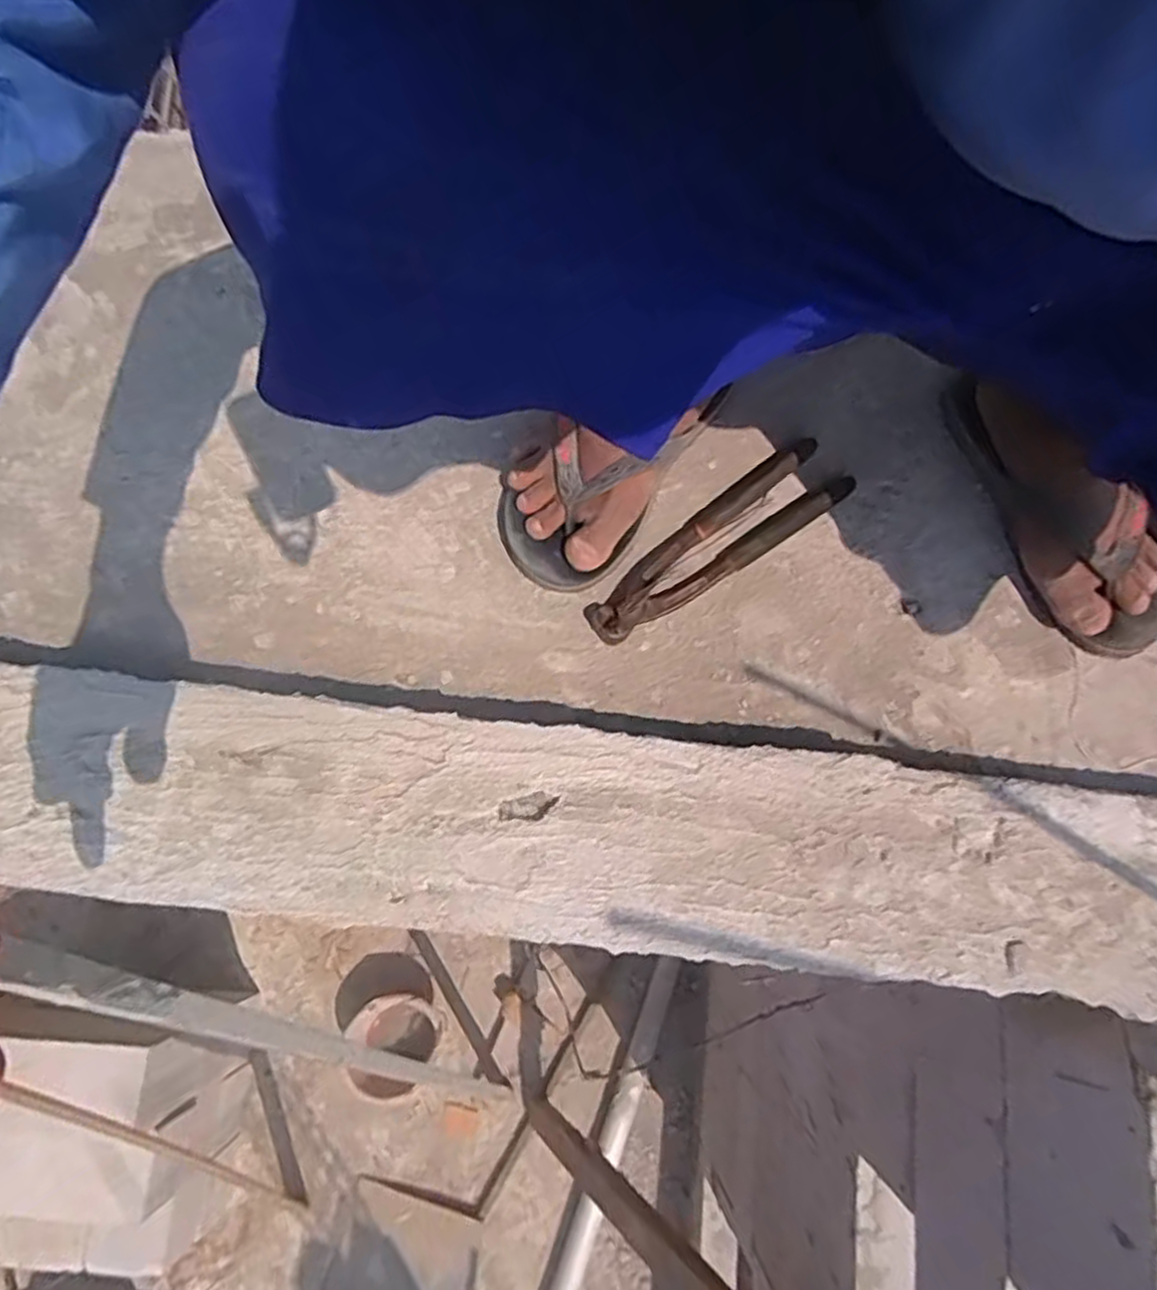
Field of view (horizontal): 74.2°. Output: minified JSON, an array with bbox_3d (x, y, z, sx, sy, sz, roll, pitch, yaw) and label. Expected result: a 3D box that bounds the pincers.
[{"bbox_3d":[0.100,-0.079,0.571,0.225,0.021,0.060,-34,77,-10],"label":"pincers"}]

